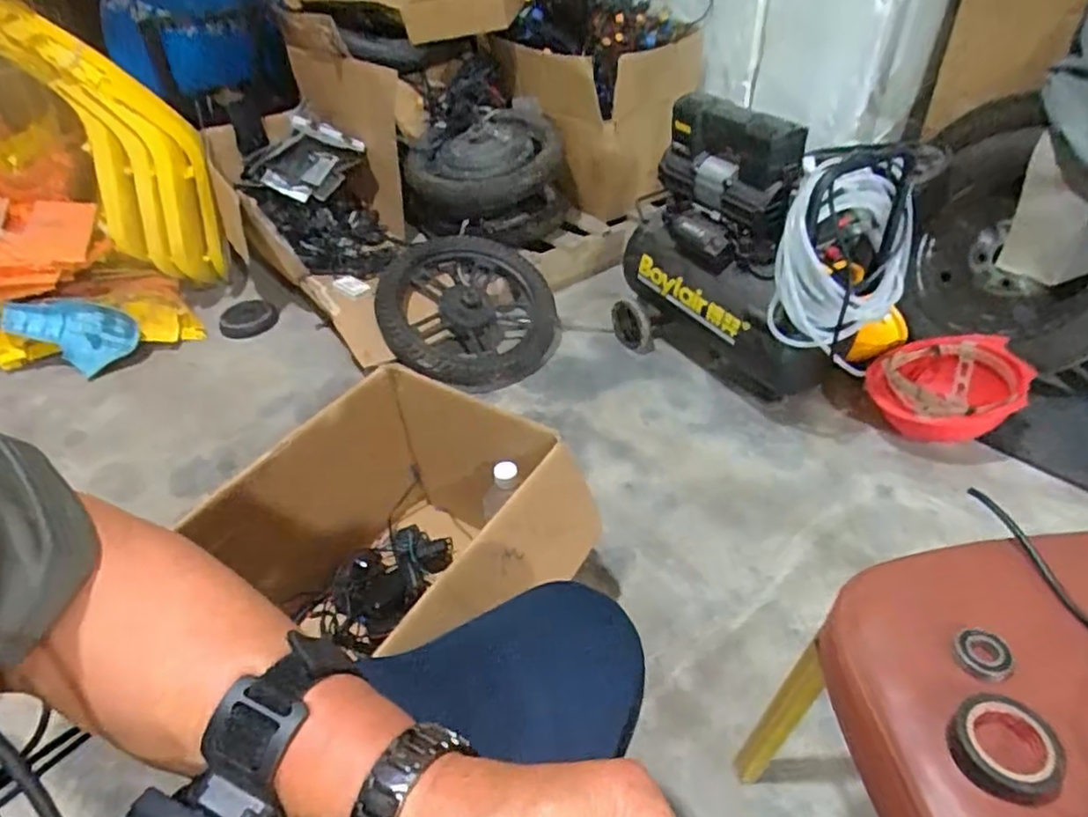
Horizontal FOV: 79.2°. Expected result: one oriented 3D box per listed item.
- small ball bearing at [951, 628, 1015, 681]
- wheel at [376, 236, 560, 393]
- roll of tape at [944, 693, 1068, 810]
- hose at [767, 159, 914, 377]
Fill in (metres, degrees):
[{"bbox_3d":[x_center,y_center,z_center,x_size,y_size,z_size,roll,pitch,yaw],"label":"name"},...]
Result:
[{"bbox_3d":[0.288,0.162,0.431,0.028,0.014,0.033,-34,49,-29],"label":"small ball bearing"},{"bbox_3d":[-0.159,-0.212,1.466,0.393,0.104,0.387,6,66,-12],"label":"wheel"},{"bbox_3d":[0.273,0.199,0.385,0.057,0.022,0.056,-3,41,3],"label":"roll of tape"},{"bbox_3d":[0.488,-0.255,1.061,0.180,0.257,0.230,19,47,26],"label":"hose"}]

